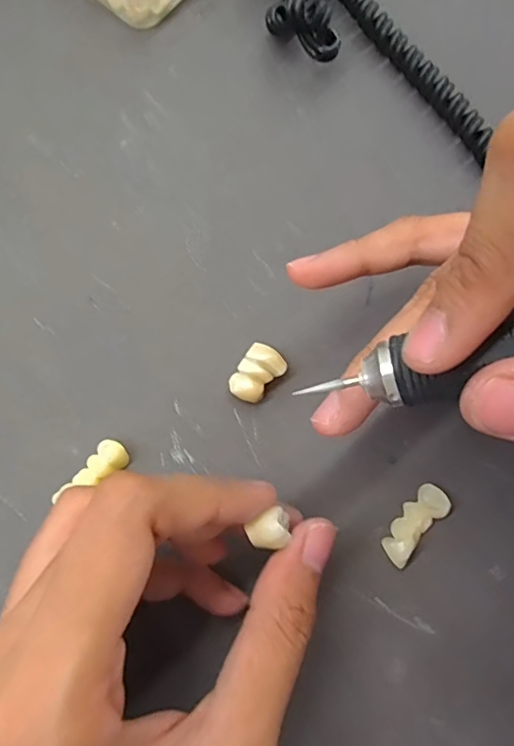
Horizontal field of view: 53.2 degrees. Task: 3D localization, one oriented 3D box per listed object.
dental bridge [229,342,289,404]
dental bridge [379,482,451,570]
[{"bbox_3d":[0.000,0.001,0.177,0.014,0.008,0.021,33,81,6],"label":"dental bridge"},{"bbox_3d":[0.052,0.049,0.167,0.028,0.006,0.011,-44,83,-8],"label":"dental bridge"}]

